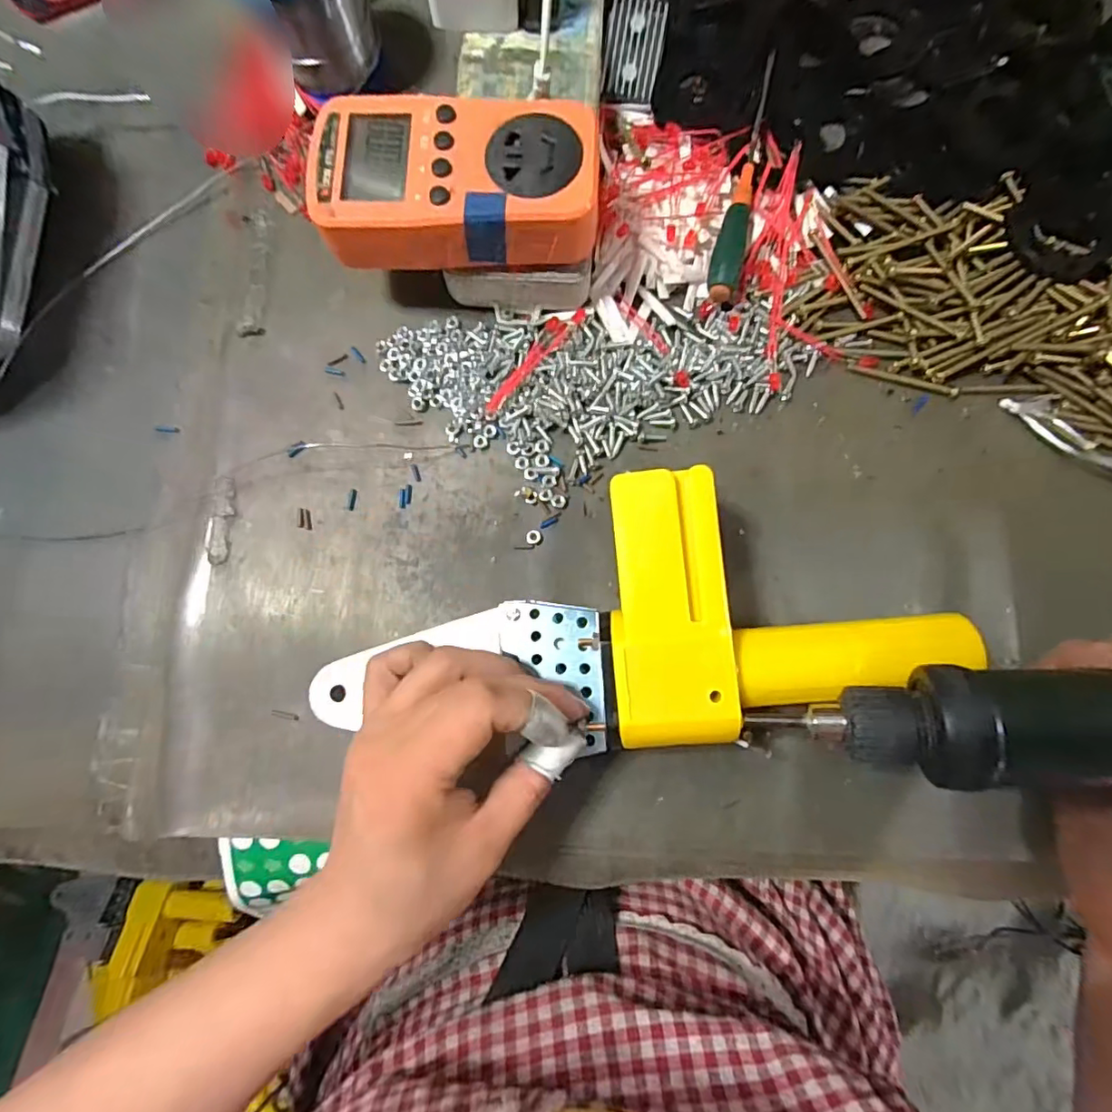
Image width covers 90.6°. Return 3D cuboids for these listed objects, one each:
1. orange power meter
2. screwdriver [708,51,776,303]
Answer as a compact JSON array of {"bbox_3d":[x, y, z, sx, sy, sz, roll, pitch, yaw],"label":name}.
[{"bbox_3d":[-0.044,-0.171,0.252,0.126,0.030,0.063,0,81,0],"label":"orange power meter"},{"bbox_3d":[0.104,-0.202,0.295,0.016,0.012,0.141,16,82,3],"label":"screwdriver"}]

